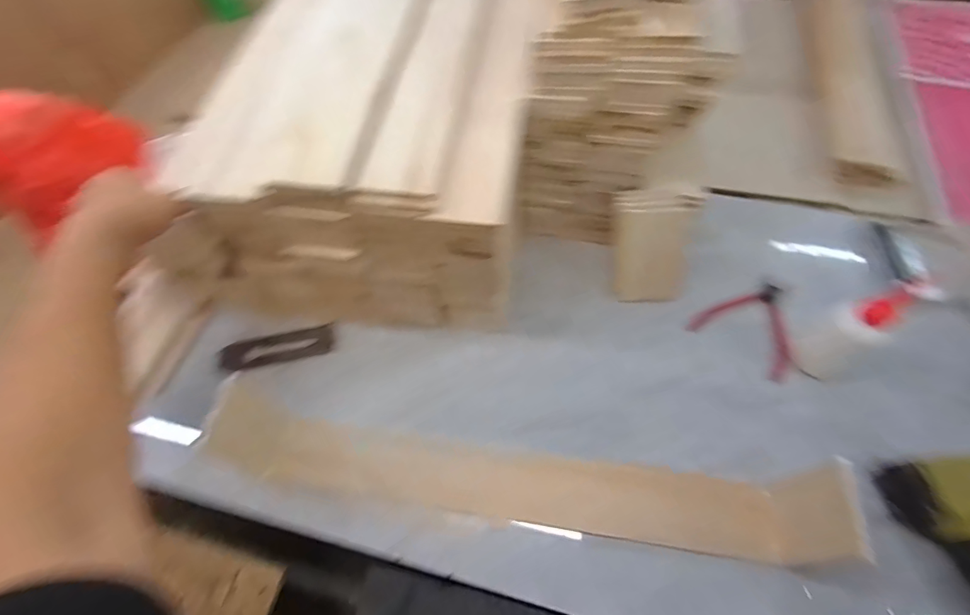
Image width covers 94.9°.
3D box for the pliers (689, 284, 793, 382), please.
[{"bbox_3d":[0.352,0.015,0.589,0.124,0.014,0.130,32,66,19],"label":"pliers"}]

